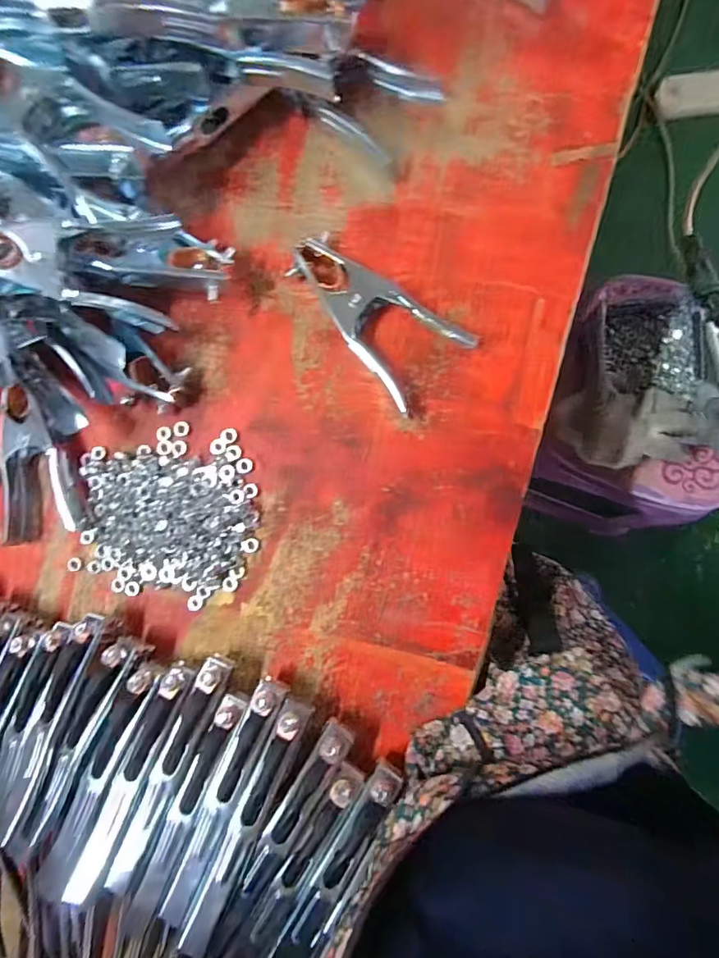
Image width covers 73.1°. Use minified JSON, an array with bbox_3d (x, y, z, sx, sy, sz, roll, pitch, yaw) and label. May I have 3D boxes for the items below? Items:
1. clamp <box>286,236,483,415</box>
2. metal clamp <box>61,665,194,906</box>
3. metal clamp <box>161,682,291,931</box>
[{"bbox_3d":[0.010,-0.134,0.395,0.153,0.027,0.075,45,96,6],"label":"clamp"},{"bbox_3d":[-0.174,0.224,0.366,0.029,0.019,0.160,18,71,8],"label":"metal clamp"},{"bbox_3d":[-0.097,0.232,0.356,0.026,0.014,0.161,20,73,8],"label":"metal clamp"}]

